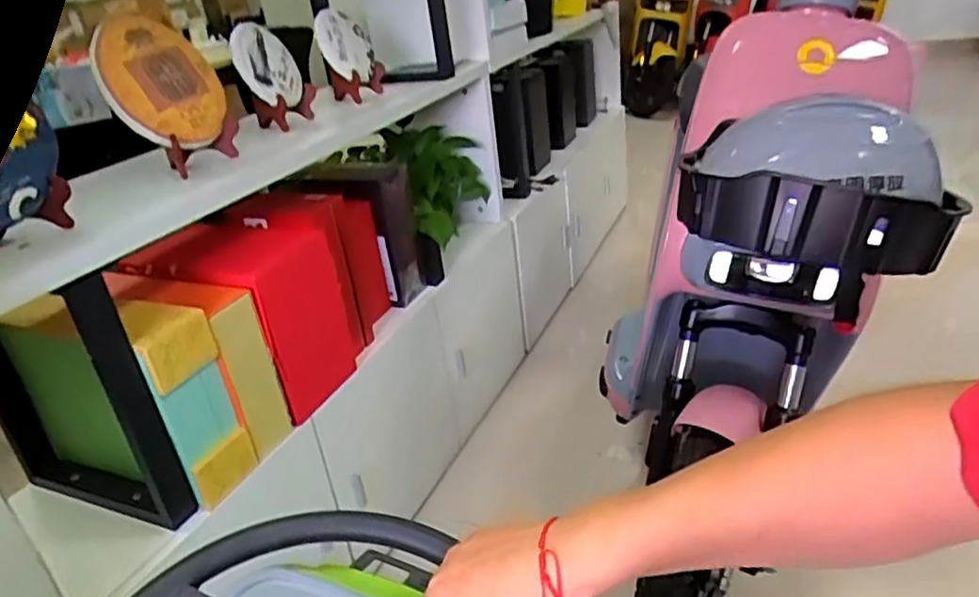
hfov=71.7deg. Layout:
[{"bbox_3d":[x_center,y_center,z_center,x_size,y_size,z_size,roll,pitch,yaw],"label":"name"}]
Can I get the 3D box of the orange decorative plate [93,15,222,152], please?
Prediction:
[{"bbox_3d":[-0.447,-0.301,0.925,0.027,0.180,0.166,-20,-17,38],"label":"orange decorative plate"}]

